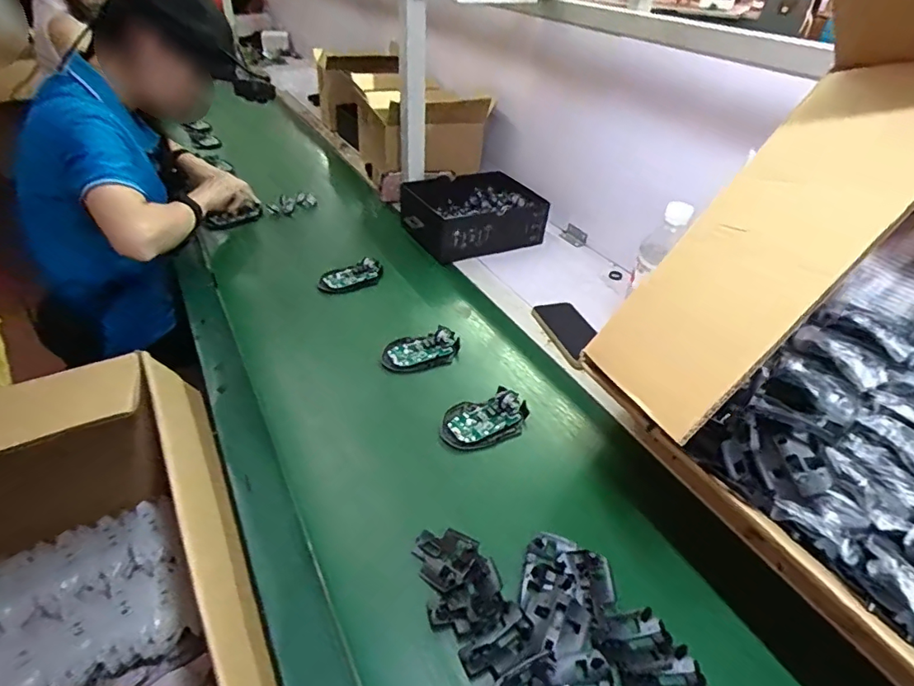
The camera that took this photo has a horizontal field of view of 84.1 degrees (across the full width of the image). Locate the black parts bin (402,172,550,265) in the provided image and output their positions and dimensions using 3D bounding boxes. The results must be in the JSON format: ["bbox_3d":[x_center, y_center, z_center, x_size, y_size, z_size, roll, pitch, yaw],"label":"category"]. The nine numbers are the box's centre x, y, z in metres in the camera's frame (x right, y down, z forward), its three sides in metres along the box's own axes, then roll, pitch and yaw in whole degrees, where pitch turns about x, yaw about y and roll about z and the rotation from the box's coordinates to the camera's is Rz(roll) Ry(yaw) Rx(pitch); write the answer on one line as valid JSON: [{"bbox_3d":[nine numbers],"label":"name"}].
[{"bbox_3d":[0.024,-0.264,1.033,0.255,0.091,0.212,-14,39,-28],"label":"black parts bin"}]

